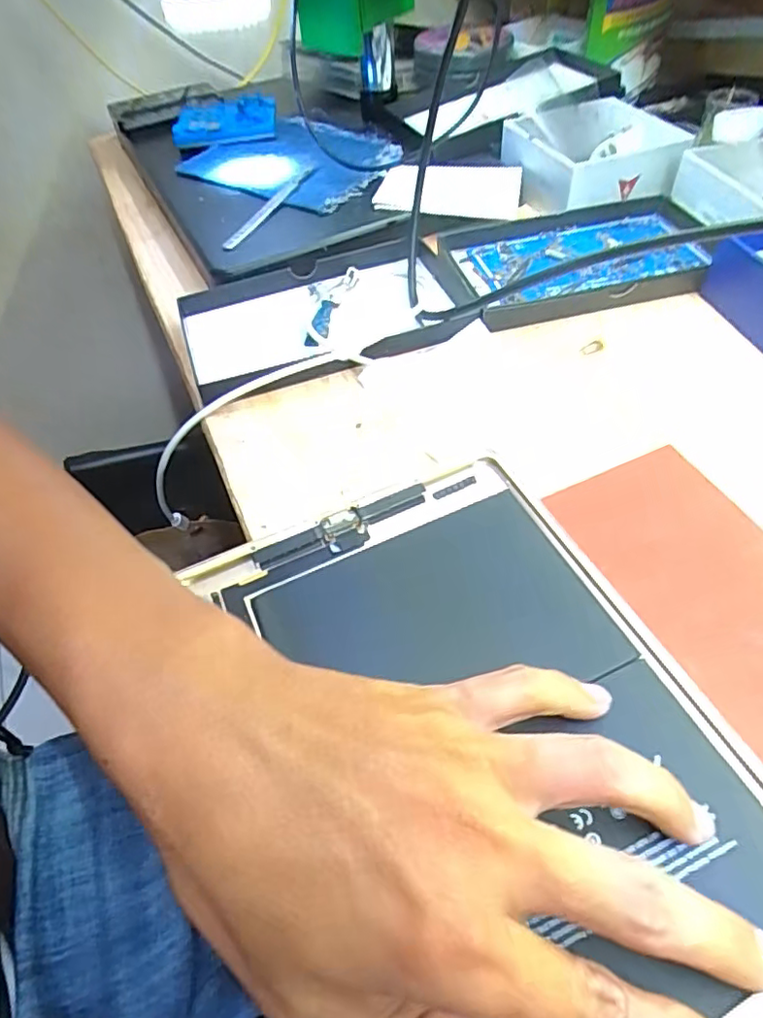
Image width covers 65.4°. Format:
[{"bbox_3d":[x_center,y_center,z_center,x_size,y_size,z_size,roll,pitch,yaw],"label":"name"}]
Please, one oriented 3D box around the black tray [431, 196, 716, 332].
[{"bbox_3d":[0.133,-0.163,0.387,0.169,0.015,0.103,-10,51,-3],"label":"black tray"}]

